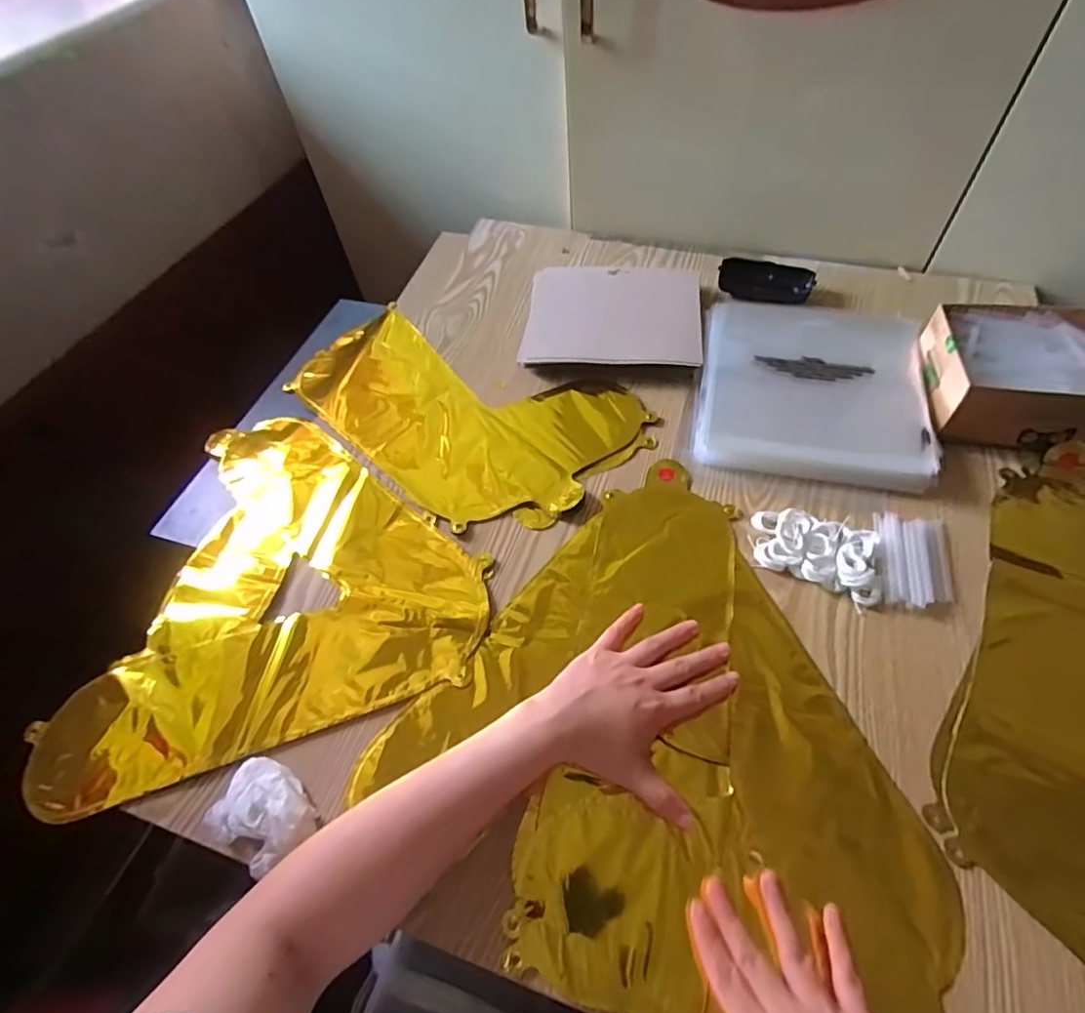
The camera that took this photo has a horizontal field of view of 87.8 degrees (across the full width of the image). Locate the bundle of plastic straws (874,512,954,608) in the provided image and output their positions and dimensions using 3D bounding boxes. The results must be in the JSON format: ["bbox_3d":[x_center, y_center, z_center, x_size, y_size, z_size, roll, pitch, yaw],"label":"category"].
[{"bbox_3d":[0.311,0.044,0.472,0.059,0.012,0.089,12,58,13],"label":"bundle of plastic straws"}]

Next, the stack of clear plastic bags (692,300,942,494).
[{"bbox_3d":[0.273,-0.125,0.581,0.211,0.028,0.223,10,57,11],"label":"stack of clear plastic bags"}]

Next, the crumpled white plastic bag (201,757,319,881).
[{"bbox_3d":[-0.196,0.214,0.393,0.071,0.016,0.057,26,61,21],"label":"crumpled white plastic bag"}]

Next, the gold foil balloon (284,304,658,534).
[{"bbox_3d":[-0.102,-0.117,0.633,0.395,0.024,0.230,35,65,25],"label":"gold foil balloon"}]

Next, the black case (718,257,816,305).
[{"bbox_3d":[0.270,-0.274,0.684,0.107,0.024,0.050,16,58,15],"label":"black case"}]

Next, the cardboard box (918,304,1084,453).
[{"bbox_3d":[0.471,-0.126,0.541,0.186,0.066,0.147,7,56,9],"label":"cardboard box"}]

